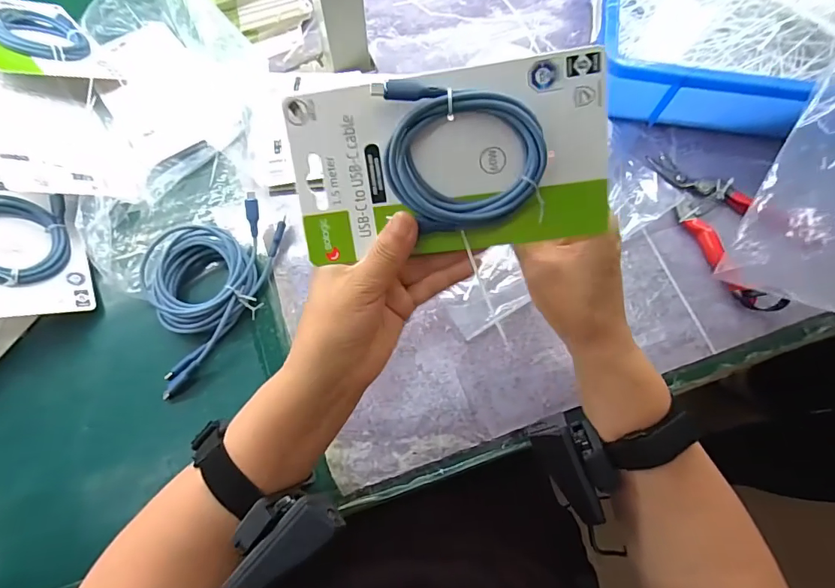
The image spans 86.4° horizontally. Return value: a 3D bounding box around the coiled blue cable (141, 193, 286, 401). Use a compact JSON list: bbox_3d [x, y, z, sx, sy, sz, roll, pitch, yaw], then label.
[{"bbox_3d":[-0.190,-0.005,0.386,0.093,0.036,0.176,20,72,7],"label":"coiled blue cable"}]

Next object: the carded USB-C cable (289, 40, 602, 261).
[{"bbox_3d":[0.016,-0.073,0.253,0.176,0.017,0.097,-6,105,8],"label":"carded USB-C cable"}]

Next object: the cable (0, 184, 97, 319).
[{"bbox_3d":[-0.347,-0.060,0.379,0.099,0.019,0.168,-8,68,-40],"label":"cable"}]

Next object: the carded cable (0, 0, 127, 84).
[{"bbox_3d":[-0.387,-0.261,0.445,0.092,0.022,0.164,-26,68,-44],"label":"carded cable"}]

